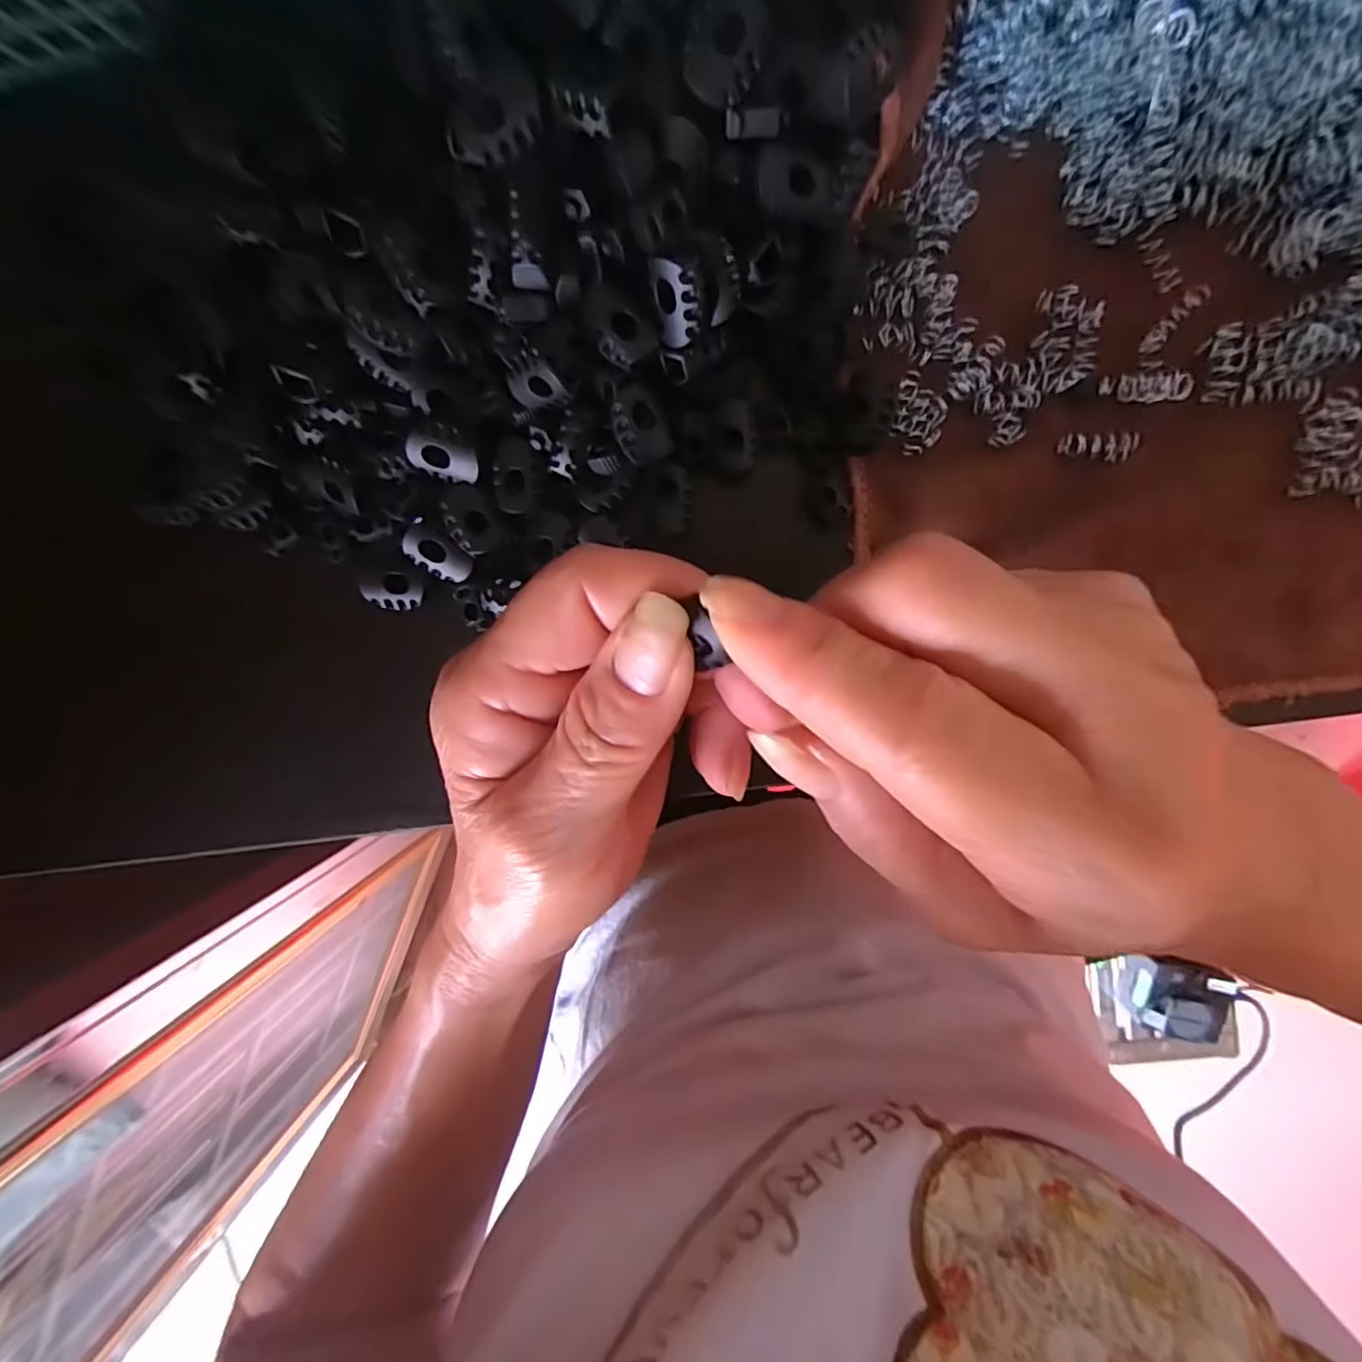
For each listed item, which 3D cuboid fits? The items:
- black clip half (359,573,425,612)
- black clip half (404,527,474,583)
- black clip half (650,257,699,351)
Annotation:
[{"bbox_3d":[-0.093,-0.029,0.195,0.018,0.004,0.012,3,96,5],"label":"black clip half"},{"bbox_3d":[-0.076,-0.040,0.189,0.021,0.006,0.013,34,98,1],"label":"black clip half"},{"bbox_3d":[-0.002,-0.100,0.160,0.012,0.004,0.020,11,142,21],"label":"black clip half"}]

